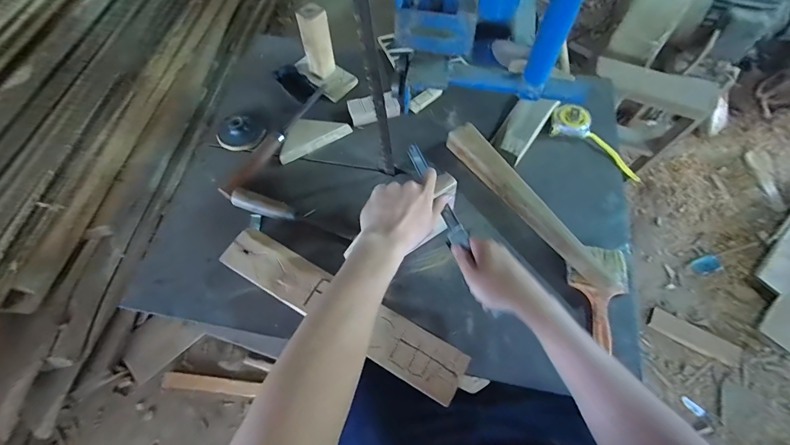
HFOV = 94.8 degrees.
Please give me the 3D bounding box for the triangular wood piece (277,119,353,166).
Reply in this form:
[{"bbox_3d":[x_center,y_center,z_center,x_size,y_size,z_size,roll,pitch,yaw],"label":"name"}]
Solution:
[{"bbox_3d":[-0.165,-0.167,0.706,0.143,0.023,0.073,-32,68,-15],"label":"triangular wood piece"}]

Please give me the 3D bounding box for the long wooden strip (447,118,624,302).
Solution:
[{"bbox_3d":[0.224,-0.028,0.621,0.049,0.055,0.372,-32,68,-14],"label":"long wooden strip"}]

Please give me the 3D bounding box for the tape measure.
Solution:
[{"bbox_3d":[0.388,-0.156,0.691,0.196,0.038,0.064,36,69,16],"label":"tape measure"}]

